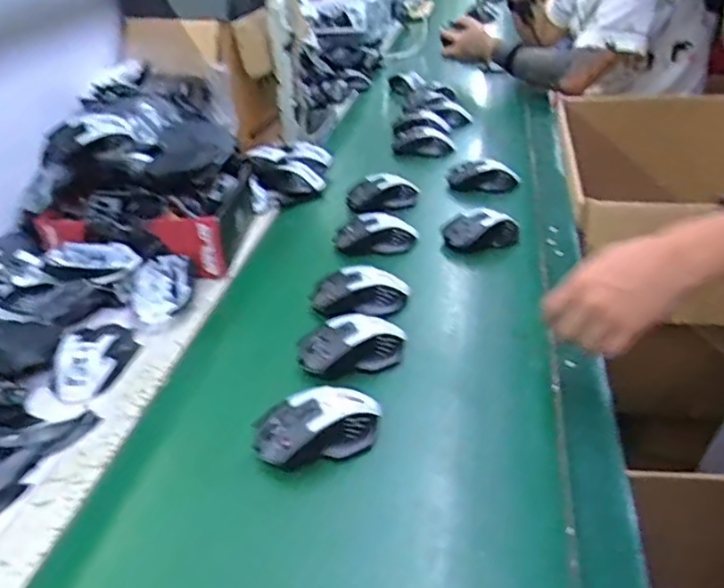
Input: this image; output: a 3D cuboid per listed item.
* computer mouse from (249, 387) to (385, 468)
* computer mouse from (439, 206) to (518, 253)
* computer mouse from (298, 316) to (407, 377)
[{"bbox_3d":[-0.039,0.119,0.580,0.120,0.042,0.062,-9,31,-11],"label":"computer mouse"},{"bbox_3d":[0.164,-0.094,0.881,0.102,0.050,0.070,-11,32,-15],"label":"computer mouse"},{"bbox_3d":[-0.006,0.056,0.673,0.120,0.038,0.068,-9,32,-12],"label":"computer mouse"}]

